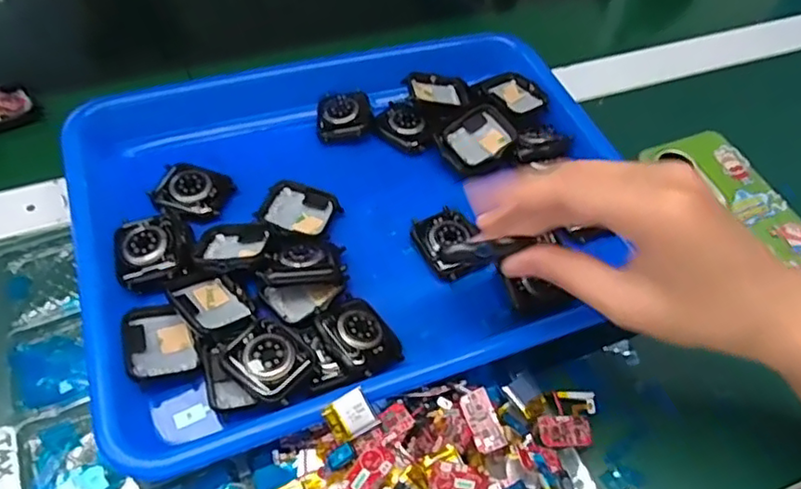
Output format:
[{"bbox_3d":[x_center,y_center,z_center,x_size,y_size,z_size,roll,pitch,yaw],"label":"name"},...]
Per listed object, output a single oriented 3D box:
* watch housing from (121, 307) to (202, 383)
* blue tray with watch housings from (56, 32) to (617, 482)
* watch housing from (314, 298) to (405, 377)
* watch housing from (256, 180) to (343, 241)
[{"bbox_3d":[-0.125,0.050,0.312,0.033,0.010,0.042,-9,49,-33],"label":"watch housing"},{"bbox_3d":[-0.023,-0.034,0.377,0.322,0.033,0.263,-17,59,-15],"label":"blue tray with watch housings"},{"bbox_3d":[-0.021,0.047,0.318,0.037,0.010,0.042,-28,67,-32],"label":"watch housing"},{"bbox_3d":[-0.061,-0.020,0.364,0.043,0.007,0.043,17,55,8],"label":"watch housing"}]

